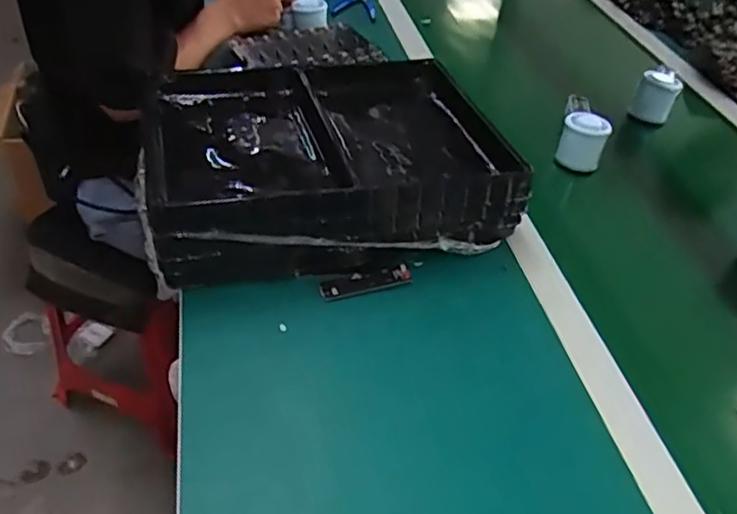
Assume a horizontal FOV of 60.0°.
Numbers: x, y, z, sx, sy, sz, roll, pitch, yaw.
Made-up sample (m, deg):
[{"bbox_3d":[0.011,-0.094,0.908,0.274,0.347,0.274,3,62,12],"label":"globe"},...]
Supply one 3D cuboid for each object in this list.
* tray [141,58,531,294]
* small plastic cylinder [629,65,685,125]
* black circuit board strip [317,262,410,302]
[{"bbox_3d":[-0.052,-0.116,0.720,0.367,0.087,0.307,-8,44,-16],"label":"tray"},{"bbox_3d":[0.421,-0.241,0.931,0.057,0.064,0.061,24,45,19],"label":"small plastic cylinder"},{"bbox_3d":[-0.001,0.025,0.633,0.096,0.008,0.020,-12,87,-22],"label":"black circuit board strip"}]

